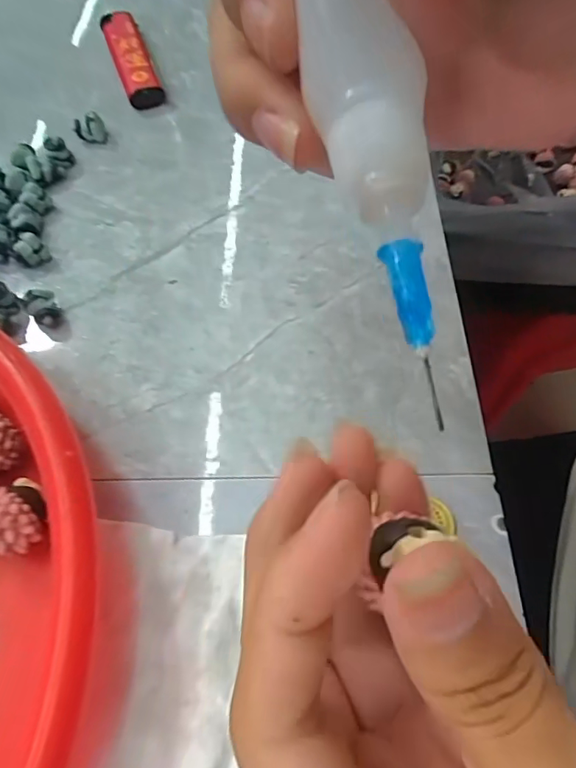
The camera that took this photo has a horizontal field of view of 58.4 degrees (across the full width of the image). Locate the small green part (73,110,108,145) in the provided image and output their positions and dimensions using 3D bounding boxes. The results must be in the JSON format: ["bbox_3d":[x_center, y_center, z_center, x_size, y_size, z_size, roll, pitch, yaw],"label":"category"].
[{"bbox_3d":[-0.094,-0.121,0.246,0.013,0.013,0.009,-20,62,-11],"label":"small green part"}]

